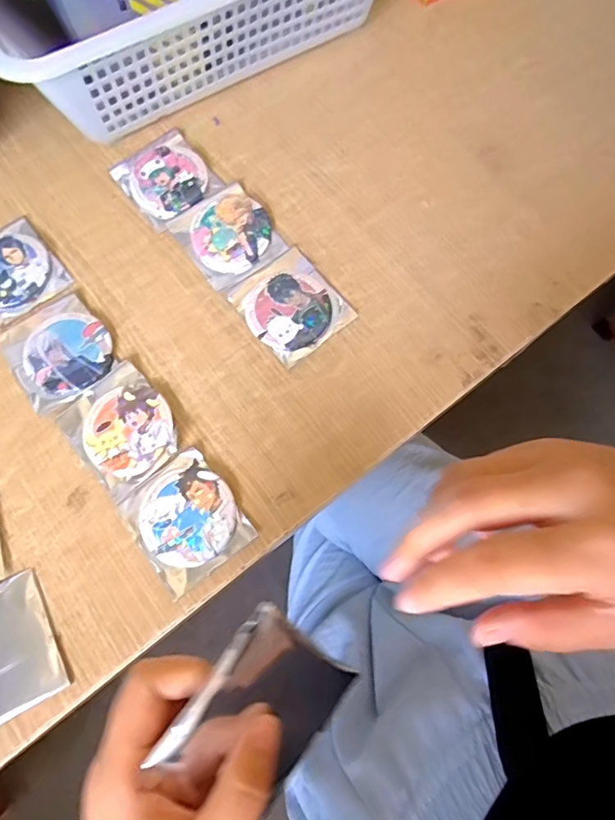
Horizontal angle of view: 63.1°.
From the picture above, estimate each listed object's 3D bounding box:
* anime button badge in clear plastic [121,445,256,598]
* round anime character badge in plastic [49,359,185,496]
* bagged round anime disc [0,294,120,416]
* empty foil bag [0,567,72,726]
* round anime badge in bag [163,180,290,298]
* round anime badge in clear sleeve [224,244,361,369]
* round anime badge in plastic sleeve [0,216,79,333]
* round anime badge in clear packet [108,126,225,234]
[{"bbox_3d":[-0.082,0.073,0.337,0.067,0.008,0.076,-36,76,-10],"label":"anime button badge in clear plastic"},{"bbox_3d":[-0.130,0.012,0.355,0.066,0.008,0.079,-40,77,-11],"label":"round anime character badge in plastic"},{"bbox_3d":[-0.184,-0.044,0.372,0.071,0.007,0.076,-33,76,-9],"label":"bagged round anime disc"},{"bbox_3d":[-0.196,0.153,0.316,0.069,0.007,0.078,-27,75,-7],"label":"empty foil bag"},{"bbox_3d":[-0.063,-0.140,0.399,0.069,0.009,0.078,-35,76,-9],"label":"round anime badge in bag"},{"bbox_3d":[-0.013,-0.080,0.381,0.070,0.009,0.079,-38,76,-10],"label":"round anime badge in clear sleeve"},{"bbox_3d":[-0.231,-0.108,0.392,0.068,0.007,0.084,-38,76,-10],"label":"round anime badge in plastic sleeve"},{"bbox_3d":[-0.120,-0.197,0.416,0.068,0.008,0.082,-37,76,-10],"label":"round anime badge in clear packet"}]

